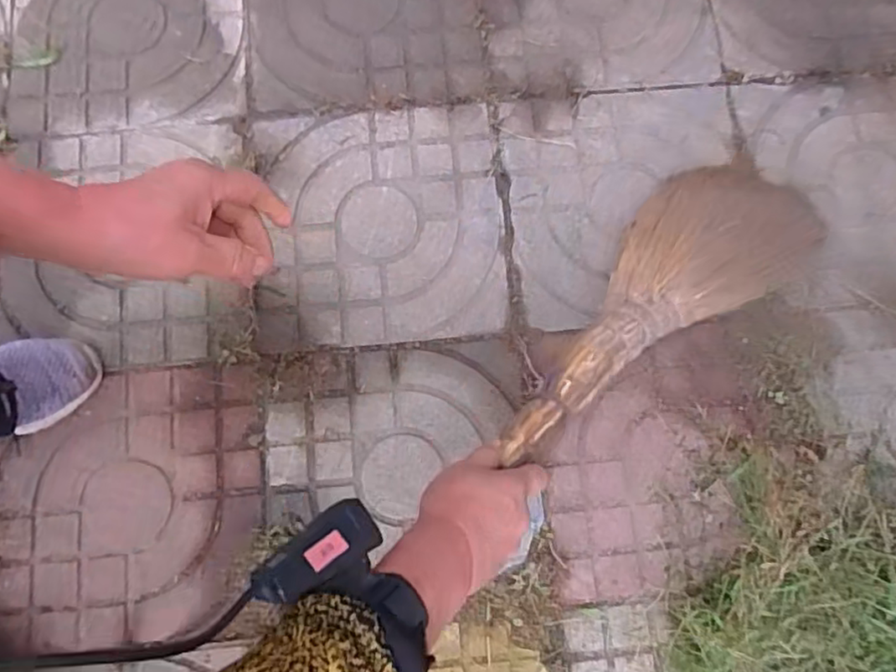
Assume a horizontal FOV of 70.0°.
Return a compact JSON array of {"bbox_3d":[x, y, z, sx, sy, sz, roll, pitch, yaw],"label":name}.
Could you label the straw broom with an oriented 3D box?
[{"bbox_3d":[0.210,-0.036,0.650,0.149,0.073,0.498,46,59,8],"label":"straw broom"}]

